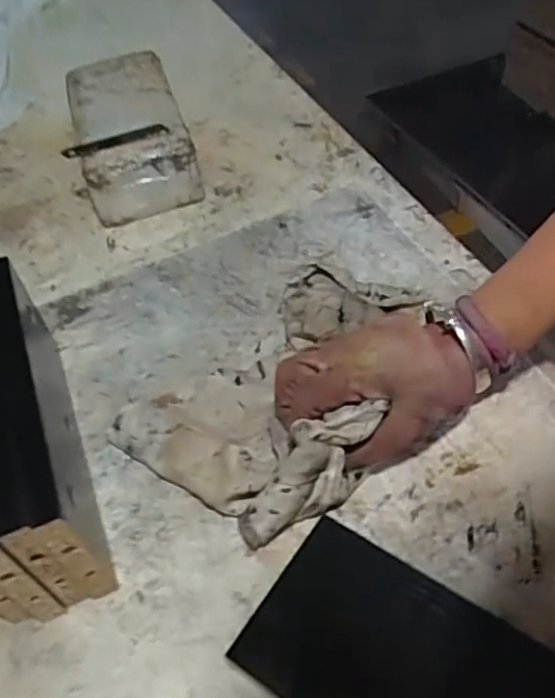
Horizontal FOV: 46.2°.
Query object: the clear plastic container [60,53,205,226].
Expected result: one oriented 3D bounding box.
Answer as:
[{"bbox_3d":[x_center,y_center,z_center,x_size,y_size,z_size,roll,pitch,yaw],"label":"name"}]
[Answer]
[{"bbox_3d":[-0.149,-0.218,0.657,0.110,0.069,0.212,-17,51,-7],"label":"clear plastic container"}]

